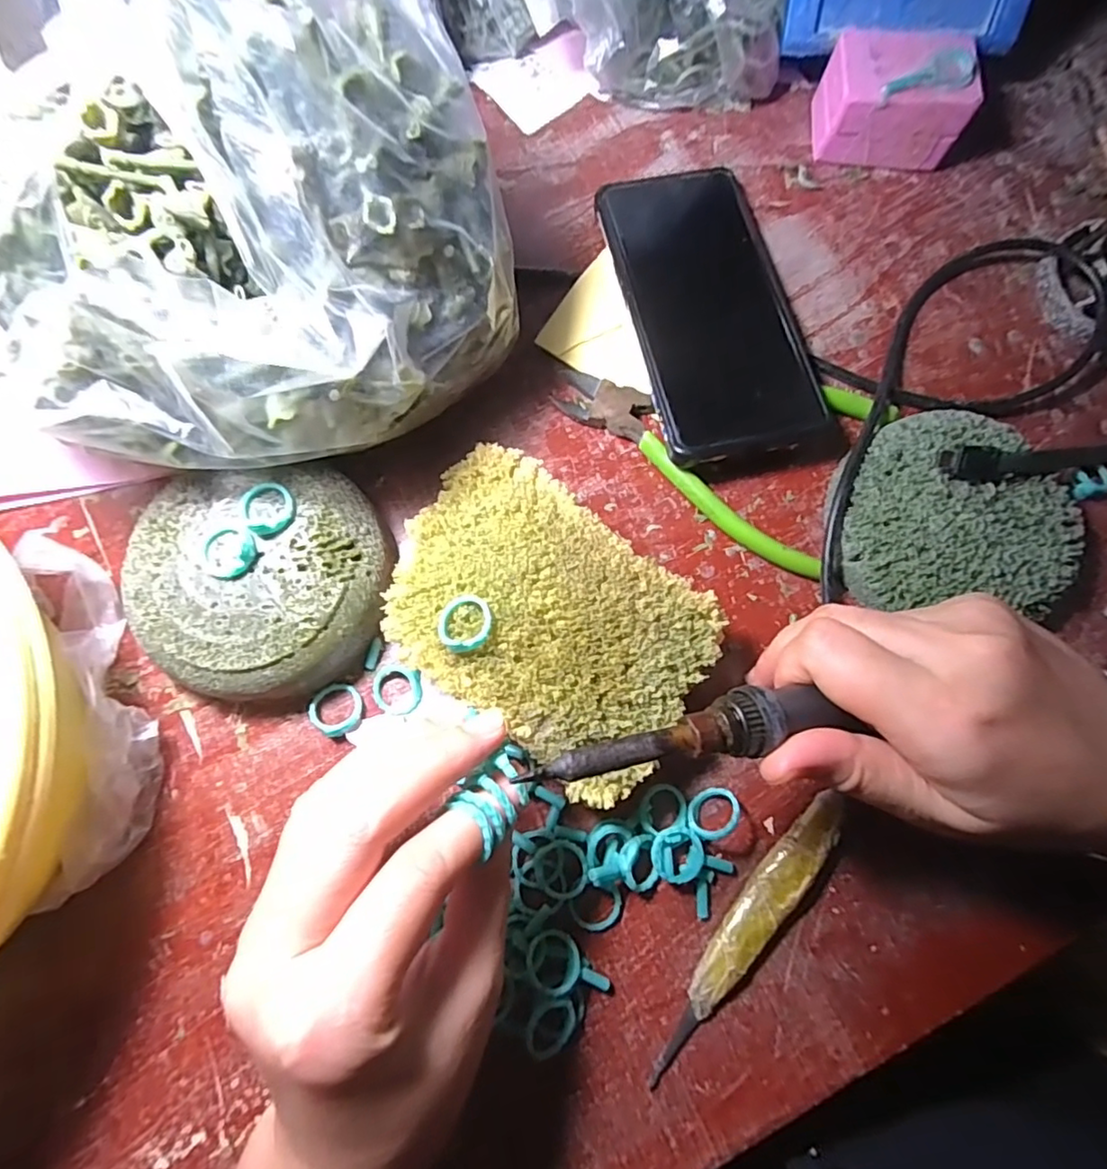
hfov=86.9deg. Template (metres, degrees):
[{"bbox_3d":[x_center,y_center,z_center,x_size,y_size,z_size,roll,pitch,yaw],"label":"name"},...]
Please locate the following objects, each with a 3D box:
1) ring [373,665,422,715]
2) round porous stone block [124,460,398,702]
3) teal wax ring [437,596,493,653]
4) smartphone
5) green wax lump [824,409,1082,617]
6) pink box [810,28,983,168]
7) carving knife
[{"bbox_3d":[-0.069,0.046,0.257,0.021,0.004,0.021,0,78,-1],"label":"ring"},{"bbox_3d":[-0.120,0.000,0.250,0.099,0.039,0.092,0,78,-1],"label":"round porous stone block"},{"bbox_3d":[-0.034,0.015,0.224,0.021,0.012,0.021,0,78,0],"label":"teal wax ring"},{"bbox_3d":[0.079,-0.138,0.289,0.085,0.010,0.161,-11,73,-4],"label":"smartphone"},{"bbox_3d":[0.180,-0.033,0.267,0.103,0.025,0.088,4,78,-1],"label":"green wax lump"},{"bbox_3d":[0.177,-0.254,0.309,0.067,0.042,0.042,5,78,0],"label":"pink box"},{"bbox_3d":[0.077,0.138,0.234,0.019,0.012,0.125,39,80,7],"label":"carving knife"}]

